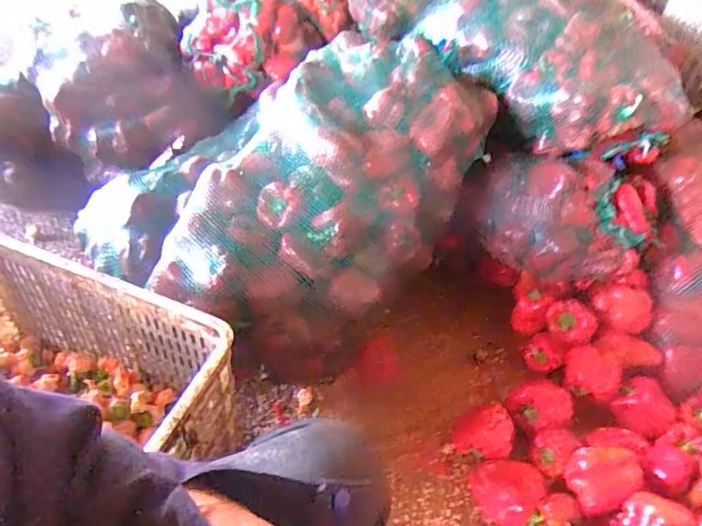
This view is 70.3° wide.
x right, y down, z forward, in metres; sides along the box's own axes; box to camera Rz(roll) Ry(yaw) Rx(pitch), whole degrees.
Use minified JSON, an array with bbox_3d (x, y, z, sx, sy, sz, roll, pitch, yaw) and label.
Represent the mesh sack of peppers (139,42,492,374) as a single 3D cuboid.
[{"bbox_3d":[-0.038,-0.154,0.972,0.397,0.385,0.716,27,47,22],"label":"mesh sack of peppers"}]

